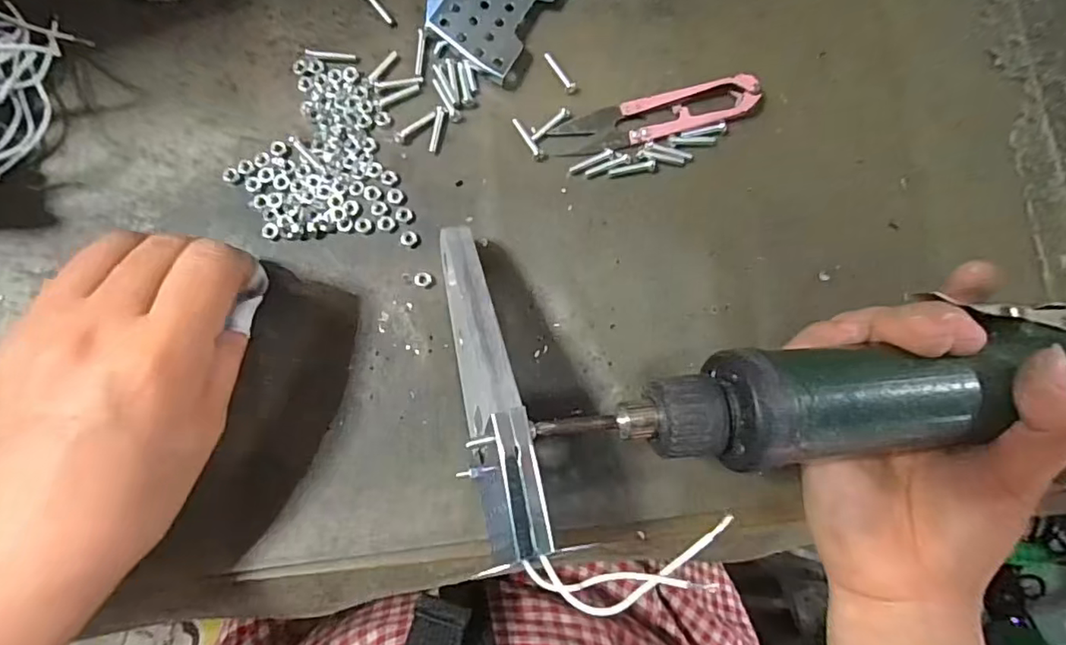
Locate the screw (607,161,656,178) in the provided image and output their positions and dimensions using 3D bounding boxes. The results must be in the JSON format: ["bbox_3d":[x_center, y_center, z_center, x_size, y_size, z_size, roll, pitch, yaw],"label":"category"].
[{"bbox_3d":[0.047,-0.073,0.264,0.023,0.004,0.005,-7,82,-6],"label":"screw"}]

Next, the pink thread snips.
[{"bbox_3d":[0.060,-0.100,0.268,0.102,0.010,0.022,-16,83,-7],"label":"pink thread snips"}]

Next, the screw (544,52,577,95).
[{"bbox_3d":[0.014,-0.122,0.270,0.006,0.004,0.024,-31,85,-9],"label":"screw"}]

